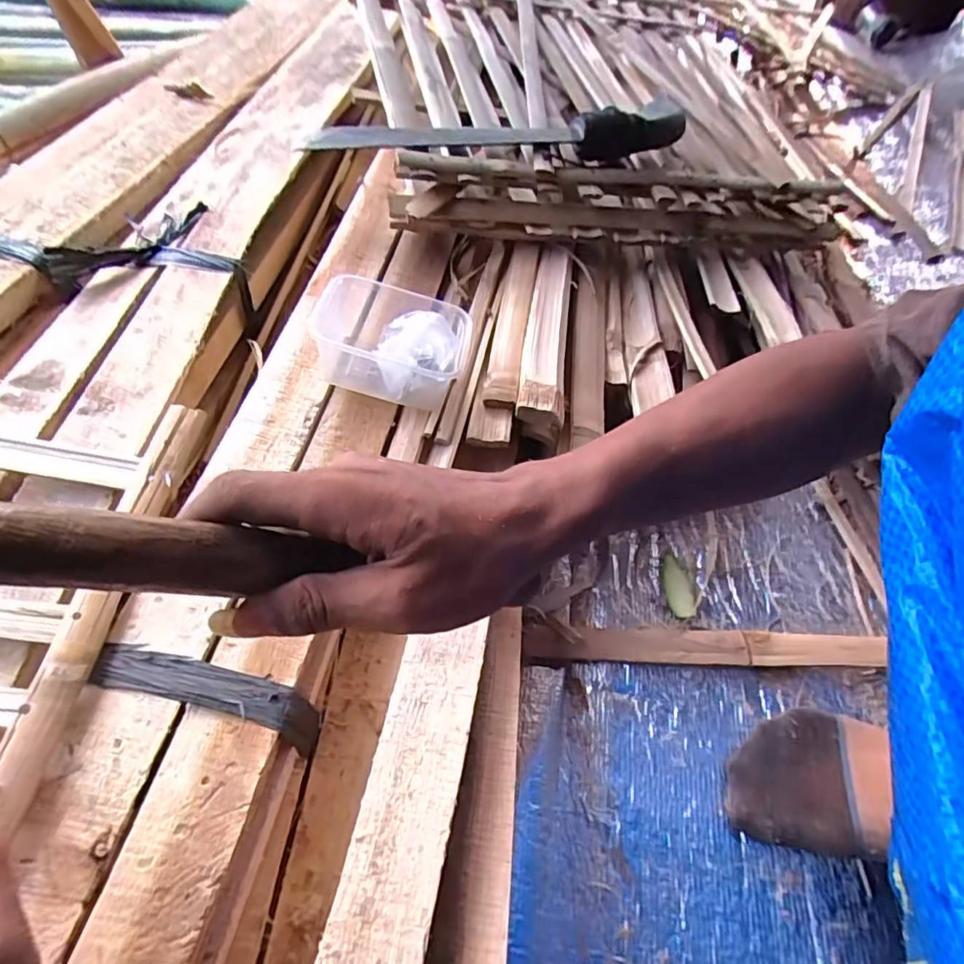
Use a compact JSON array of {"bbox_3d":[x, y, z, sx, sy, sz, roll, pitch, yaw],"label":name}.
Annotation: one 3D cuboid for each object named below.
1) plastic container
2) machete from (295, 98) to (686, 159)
[{"bbox_3d":[-0.071,-0.102,0.410,0.115,0.066,0.080,7,52,4],"label":"plastic container"},{"bbox_3d":[0.031,-0.327,0.536,0.380,0.041,0.046,-11,54,-10],"label":"machete"}]

